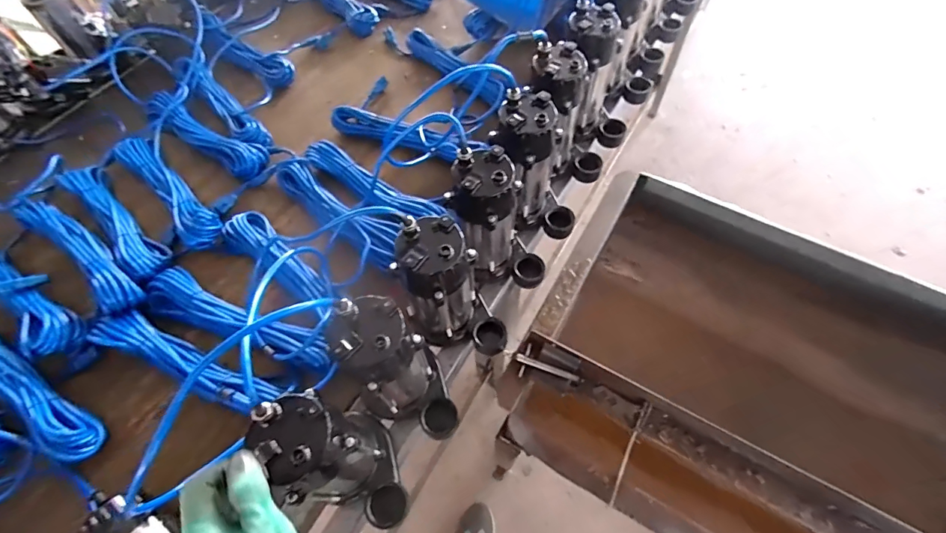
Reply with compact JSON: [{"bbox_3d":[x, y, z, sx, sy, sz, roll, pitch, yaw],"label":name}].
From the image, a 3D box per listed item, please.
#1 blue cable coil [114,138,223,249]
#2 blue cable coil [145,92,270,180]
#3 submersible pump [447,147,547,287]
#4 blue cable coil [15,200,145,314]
[{"bbox_3d":[-0.601,-0.159,0.850,0.078,0.036,0.344,-41,67,-19],"label":"blue cable coil"},{"bbox_3d":[-0.568,-0.280,0.916,0.363,0.044,0.081,30,66,17],"label":"blue cable coil"},{"bbox_3d":[0.048,-0.067,0.677,0.153,0.220,0.092,14,62,10],"label":"submersible pump"},{"bbox_3d":[-0.692,-0.030,0.757,0.349,0.052,0.070,35,67,19],"label":"blue cable coil"}]

